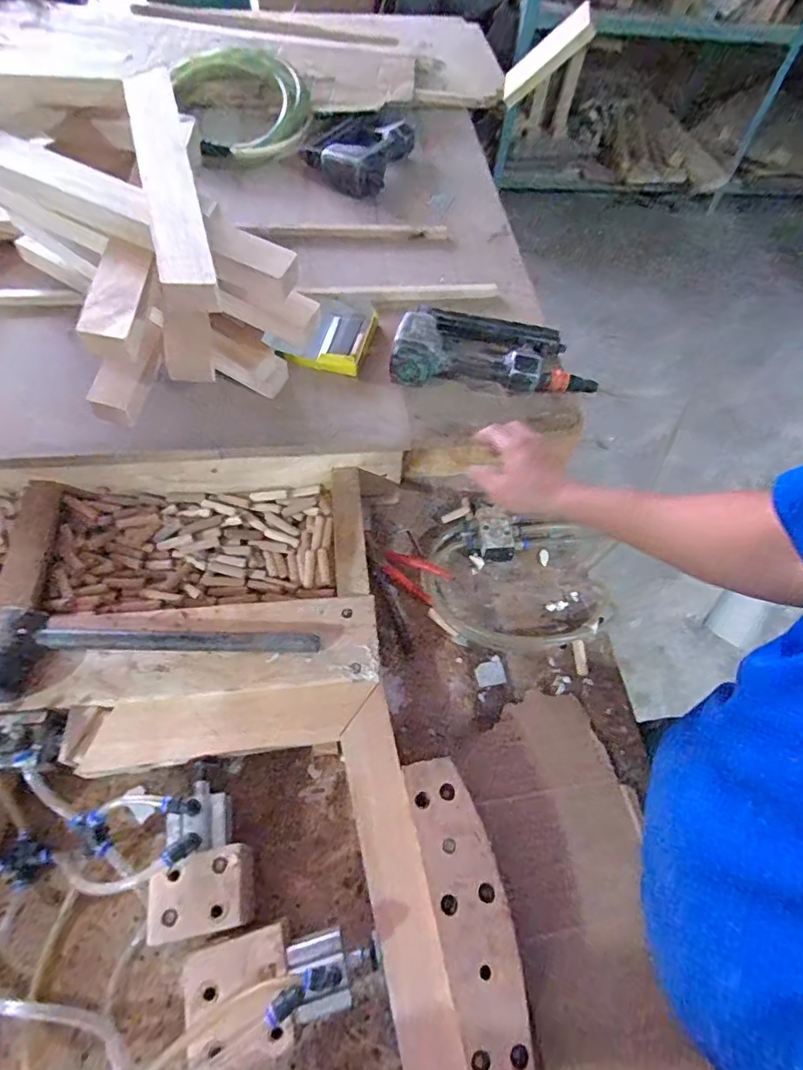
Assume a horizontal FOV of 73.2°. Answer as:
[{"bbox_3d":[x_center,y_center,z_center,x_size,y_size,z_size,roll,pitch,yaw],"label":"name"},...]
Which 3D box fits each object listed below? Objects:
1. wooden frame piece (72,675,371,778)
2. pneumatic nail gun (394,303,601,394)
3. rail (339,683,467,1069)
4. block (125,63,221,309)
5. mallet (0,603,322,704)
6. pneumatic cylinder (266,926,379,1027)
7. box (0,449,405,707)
[{"bbox_3d":[-0.175,0.194,0.565,0.280,0.020,0.063,-5,59,-7],"label":"wooden frame piece"},{"bbox_3d":[0.126,-0.271,0.750,0.277,0.066,0.155,3,58,-2],"label":"pneumatic nail gun"},{"bbox_3d":[0.008,0.355,0.468,0.053,0.021,0.421,-11,59,-10],"label":"rail"},{"bbox_3d":[-0.234,-0.359,0.536,0.050,0.033,0.394,-13,60,-12],"label":"block"},{"bbox_3d":[-0.254,0.132,0.560,0.319,0.057,0.088,3,58,-2],"label":"mallet"},{"bbox_3d":[-0.062,0.361,0.445,0.088,0.052,0.051,-8,59,-9],"label":"pneumatic cylinder"},{"bbox_3d":[-0.409,0.056,0.621,0.832,0.103,0.304,-3,58,-6],"label":"box"}]

